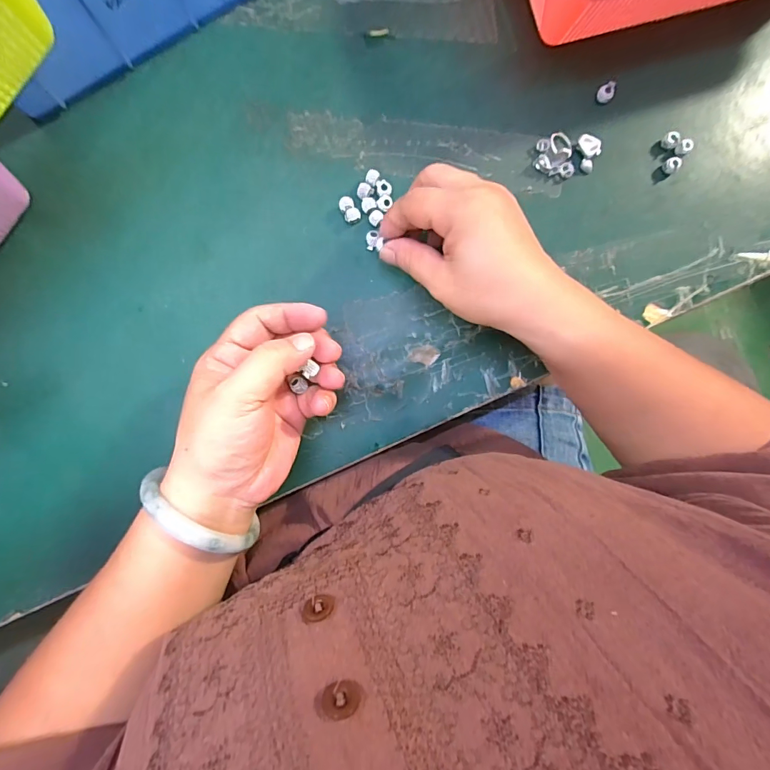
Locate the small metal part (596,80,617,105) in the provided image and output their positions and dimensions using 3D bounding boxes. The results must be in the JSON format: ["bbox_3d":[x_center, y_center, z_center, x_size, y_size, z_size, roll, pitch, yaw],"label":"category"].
[{"bbox_3d":[0.159,-0.209,0.300,0.011,0.012,0.010,0,88,0],"label":"small metal part"}]

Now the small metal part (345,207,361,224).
[{"bbox_3d":[-0.023,-0.120,0.297,0.011,0.005,0.010,0,88,0],"label":"small metal part"}]

